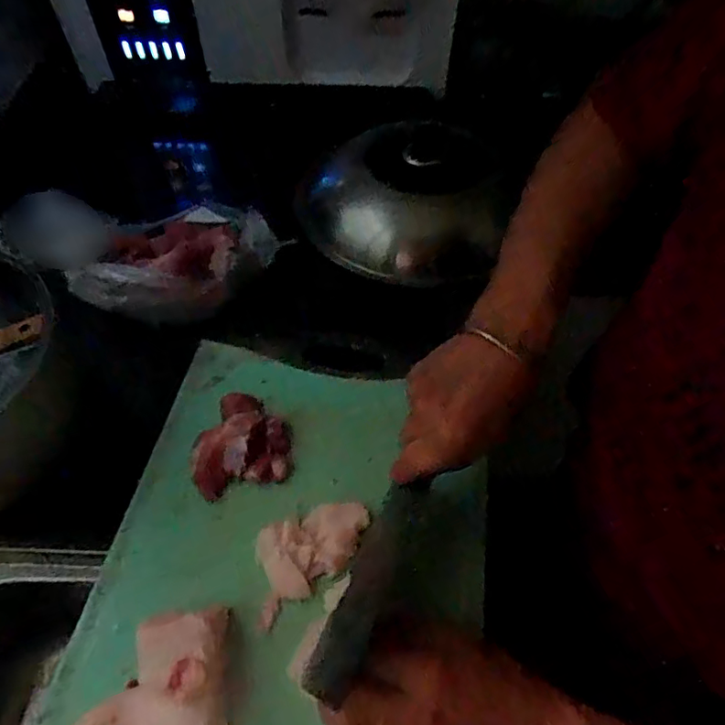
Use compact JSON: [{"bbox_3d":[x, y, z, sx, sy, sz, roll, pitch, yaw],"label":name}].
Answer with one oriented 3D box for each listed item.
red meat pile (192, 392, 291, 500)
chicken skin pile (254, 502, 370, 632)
[{"bbox_3d":[-0.110,0.065,0.463,0.084,0.032,0.087,-15,55,-11],"label":"red meat pile"},{"bbox_3d":[-0.045,0.149,0.420,0.109,0.021,0.056,-30,59,-21],"label":"chicken skin pile"}]

